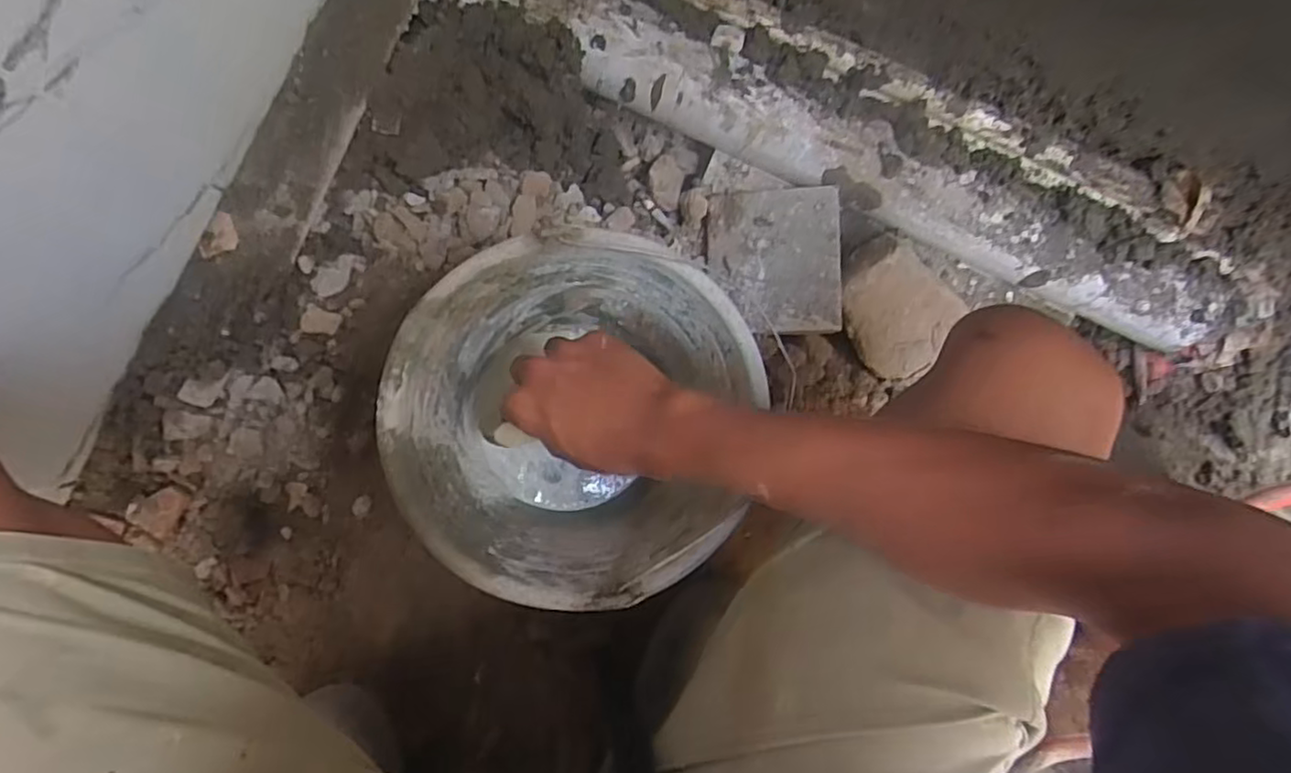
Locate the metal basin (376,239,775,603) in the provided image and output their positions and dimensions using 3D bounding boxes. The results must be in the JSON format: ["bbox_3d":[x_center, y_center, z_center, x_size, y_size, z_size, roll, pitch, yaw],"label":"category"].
[{"bbox_3d":[-0.048,0.017,0.530,0.247,0.154,0.242,0,92,-7],"label":"metal basin"}]

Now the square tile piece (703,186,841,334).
[{"bbox_3d":[0.117,-0.117,0.637,0.118,0.013,0.135,-1,81,17],"label":"square tile piece"}]

